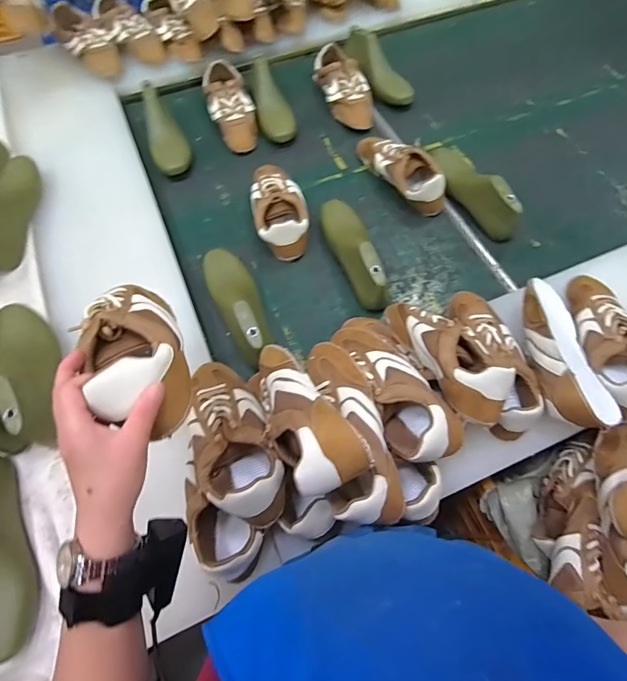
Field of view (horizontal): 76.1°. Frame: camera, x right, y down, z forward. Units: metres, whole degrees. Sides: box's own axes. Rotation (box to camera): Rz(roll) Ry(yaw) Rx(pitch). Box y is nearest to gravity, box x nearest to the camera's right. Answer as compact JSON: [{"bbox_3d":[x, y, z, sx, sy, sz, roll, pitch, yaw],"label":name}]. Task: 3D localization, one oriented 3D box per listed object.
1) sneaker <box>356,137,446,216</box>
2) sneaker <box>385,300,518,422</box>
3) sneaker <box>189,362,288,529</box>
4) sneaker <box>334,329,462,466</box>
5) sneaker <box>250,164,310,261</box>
[{"bbox_3d":[0.182,-0.363,0.834,0.088,0.073,0.240,-32,69,-13],"label":"sneaker"},{"bbox_3d":[0.179,0.004,0.562,0.079,0.079,0.236,-25,50,-10],"label":"sneaker"},{"bbox_3d":[-0.111,0.120,0.520,0.102,0.080,0.237,-23,53,-10],"label":"sneaker"},{"bbox_3d":[0.107,0.058,0.560,0.090,0.077,0.238,-25,54,-11],"label":"sneaker"},{"bbox_3d":[-0.070,-0.271,0.802,0.102,0.076,0.227,-12,66,-5],"label":"sneaker"}]

